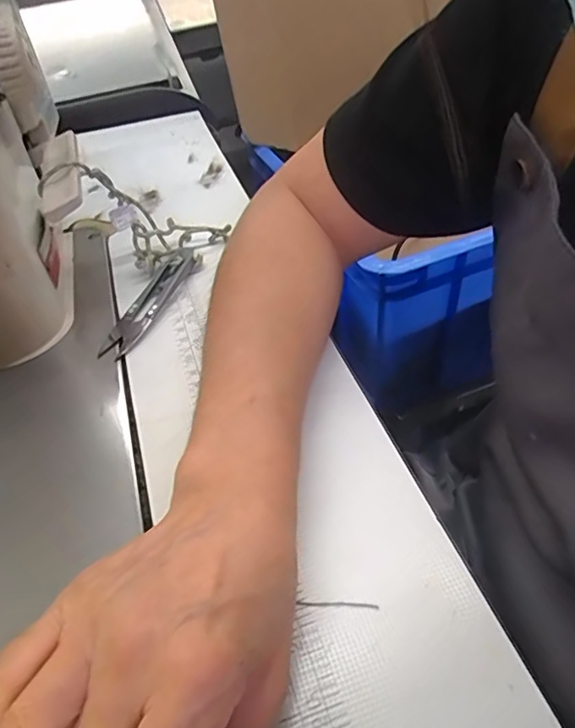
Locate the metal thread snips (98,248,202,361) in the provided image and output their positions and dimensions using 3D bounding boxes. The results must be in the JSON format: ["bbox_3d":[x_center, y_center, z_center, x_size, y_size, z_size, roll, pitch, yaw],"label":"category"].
[{"bbox_3d":[-0.088,-0.043,0.353,0.022,0.011,0.103,13,48,18],"label":"metal thread snips"}]

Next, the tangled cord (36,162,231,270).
[{"bbox_3d":[-0.104,-0.101,0.373,0.125,0.045,0.047,23,33,-33],"label":"tangled cord"}]

